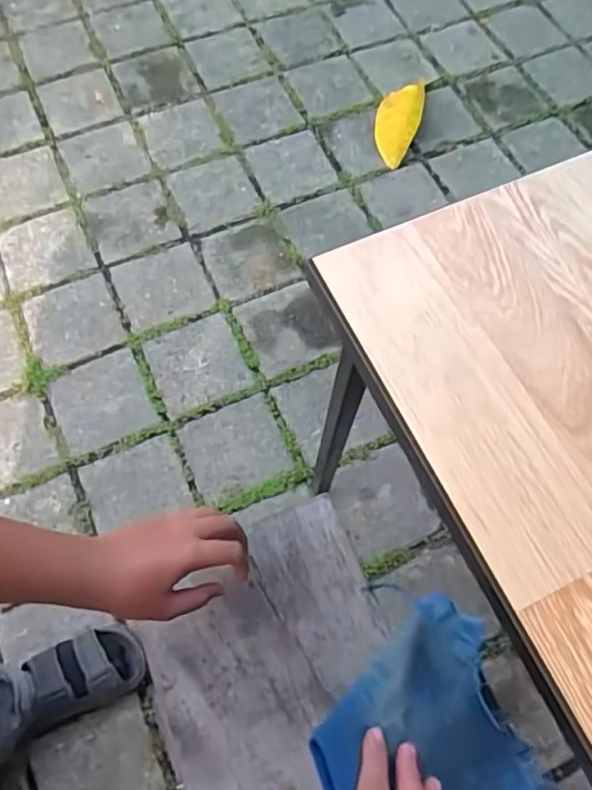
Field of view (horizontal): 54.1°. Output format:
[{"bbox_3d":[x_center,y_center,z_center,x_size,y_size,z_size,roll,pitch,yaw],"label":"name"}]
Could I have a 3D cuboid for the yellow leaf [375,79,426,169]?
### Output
[{"bbox_3d":[0.274,-0.738,1.570,0.114,0.034,0.294,13,67,5],"label":"yellow leaf"}]

